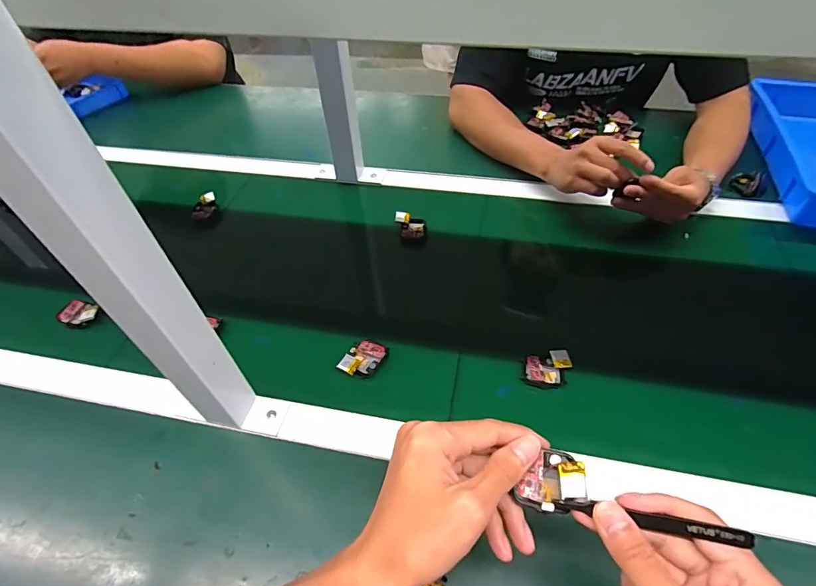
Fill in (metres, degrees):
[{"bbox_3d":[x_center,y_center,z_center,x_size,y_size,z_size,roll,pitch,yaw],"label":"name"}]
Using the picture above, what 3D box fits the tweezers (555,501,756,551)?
[{"bbox_3d":[0.143,0.135,0.255,0.103,0.007,0.008,4,51,17],"label":"tweezers"}]

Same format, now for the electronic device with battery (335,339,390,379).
[{"bbox_3d":[-0.050,0.076,0.497,0.037,0.013,0.053,27,56,26],"label":"electronic device with battery"}]

